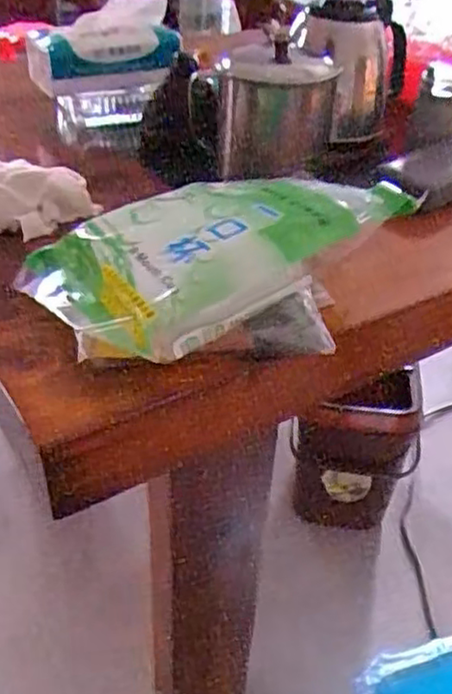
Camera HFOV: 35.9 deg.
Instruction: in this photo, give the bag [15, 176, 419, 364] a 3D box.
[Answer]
[{"bbox_3d":[-0.011,-0.064,0.498,0.241,0.088,0.162,-16,41,-23],"label":"bag"}]

